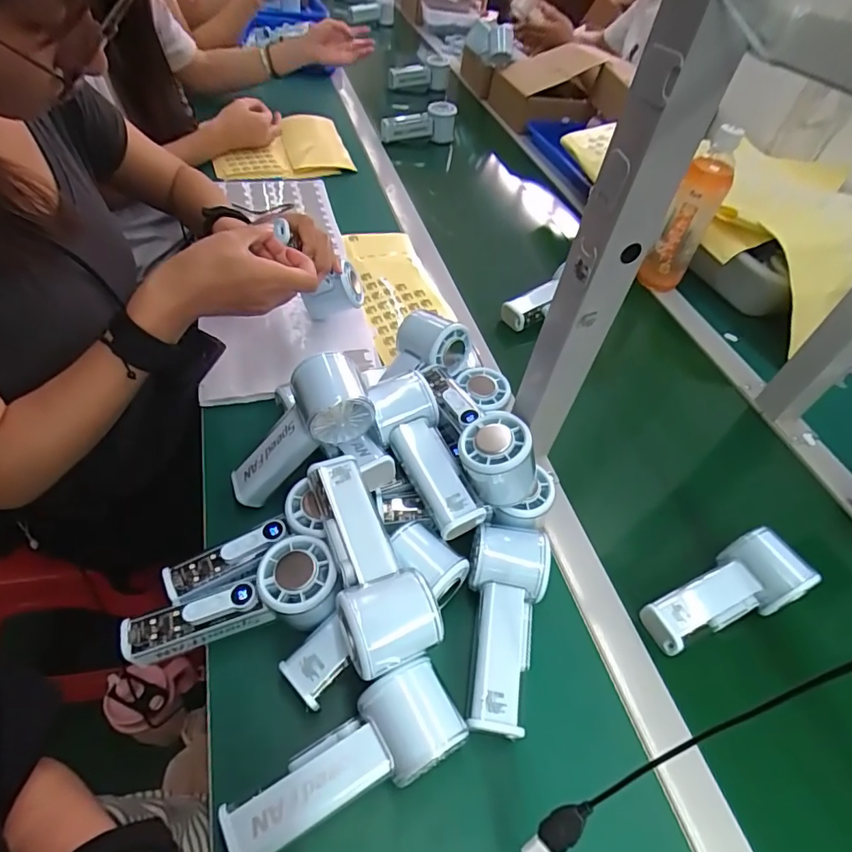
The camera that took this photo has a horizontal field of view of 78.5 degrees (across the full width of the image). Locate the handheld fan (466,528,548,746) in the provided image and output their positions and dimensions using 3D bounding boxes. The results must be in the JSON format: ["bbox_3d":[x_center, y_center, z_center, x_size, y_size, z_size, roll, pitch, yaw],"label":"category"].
[{"bbox_3d":[0.056,0.149,0.400,0.058,0.045,0.150,15,48,3],"label":"handheld fan"}]

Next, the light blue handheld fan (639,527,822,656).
[{"bbox_3d":[0.254,0.142,0.436,0.139,0.039,0.059,-20,55,-25],"label":"light blue handheld fan"}]

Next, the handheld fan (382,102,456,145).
[{"bbox_3d":[-0.016,-0.586,1.015,0.158,0.062,0.054,-11,52,-19],"label":"handheld fan"}]

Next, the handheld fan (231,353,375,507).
[{"bbox_3d":[-0.108,0.009,0.440,0.059,0.153,0.054,25,29,-48],"label":"handheld fan"}]

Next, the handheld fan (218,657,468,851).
[{"bbox_3d":[-0.050,0.213,0.327,0.147,0.052,0.056,-20,55,-25],"label":"handheld fan"}]

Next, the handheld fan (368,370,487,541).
[{"bbox_3d":[-0.003,0.024,0.447,0.056,0.049,0.149,-17,67,-20],"label":"handheld fan"}]

